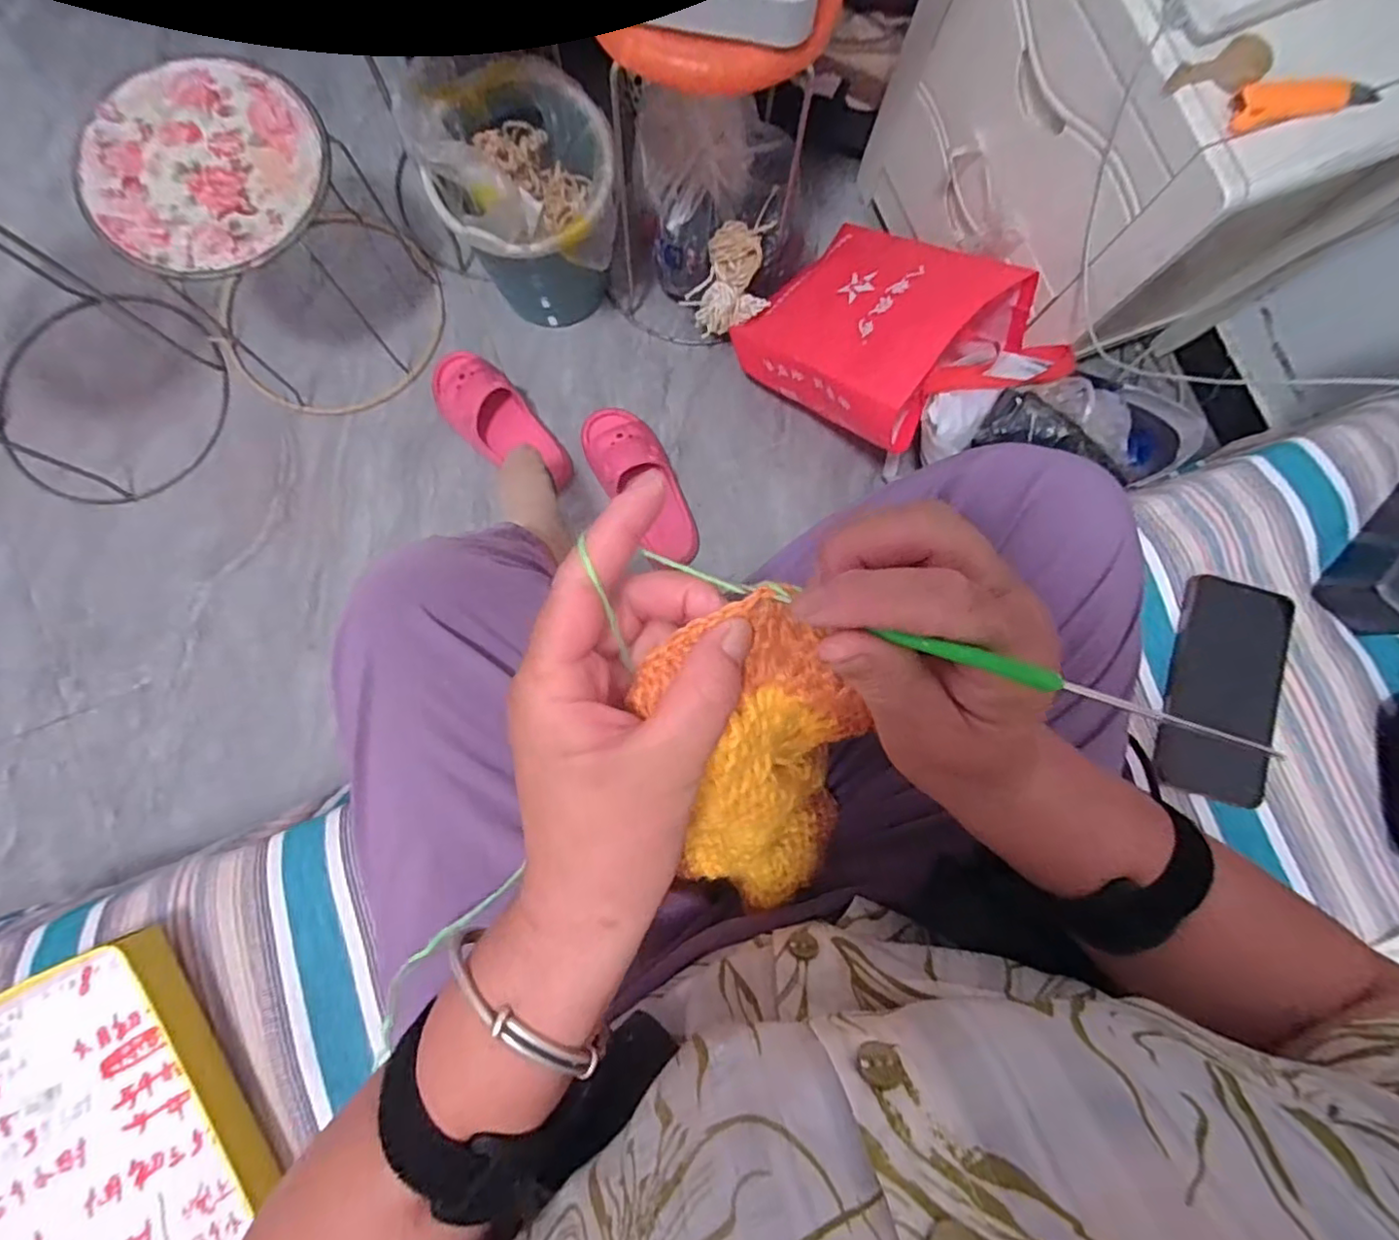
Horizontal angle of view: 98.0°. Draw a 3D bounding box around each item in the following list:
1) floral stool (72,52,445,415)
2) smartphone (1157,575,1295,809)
[{"bbox_3d":[-0.642,-0.563,0.934,0.366,0.305,0.369,0,84,-3],"label":"floral stool"},{"bbox_3d":[0.386,0.051,0.444,0.079,0.011,0.157,16,85,-1],"label":"smartphone"}]

